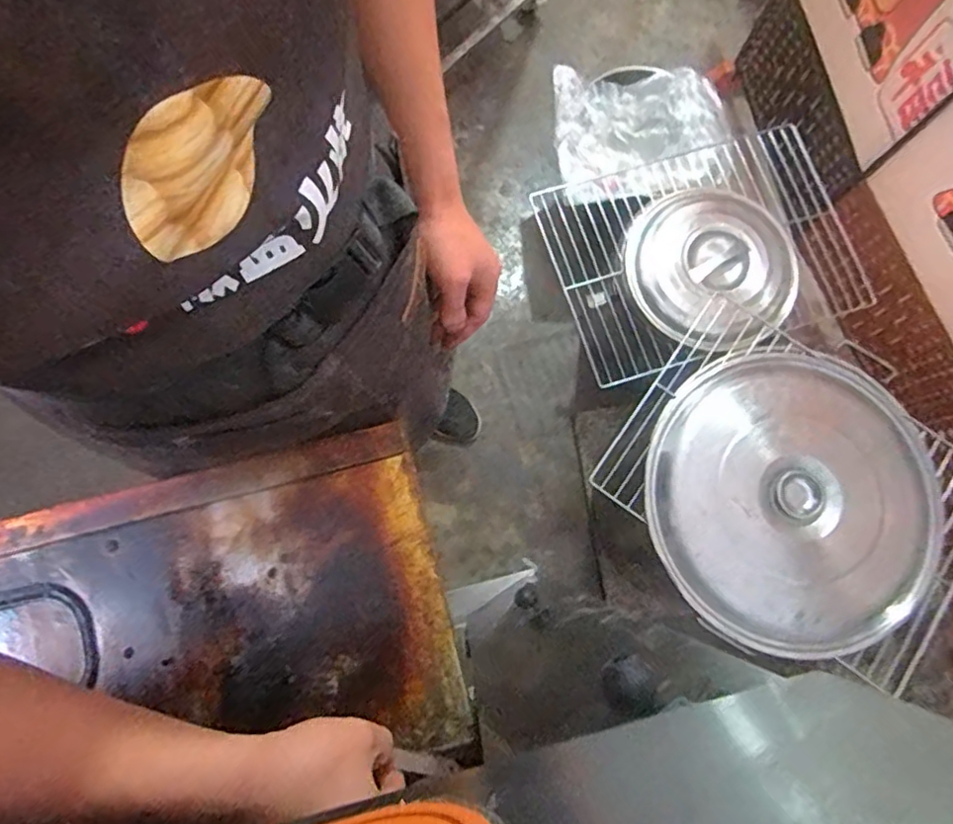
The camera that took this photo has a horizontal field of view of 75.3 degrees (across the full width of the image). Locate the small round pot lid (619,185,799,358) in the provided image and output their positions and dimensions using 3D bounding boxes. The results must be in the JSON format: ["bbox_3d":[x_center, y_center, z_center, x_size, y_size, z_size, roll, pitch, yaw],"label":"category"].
[{"bbox_3d":[0.422,-0.267,1.109,0.308,0.057,0.331,-32,68,0],"label":"small round pot lid"}]

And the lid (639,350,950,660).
[{"bbox_3d":[0.474,0.124,0.944,0.423,0.088,0.423,0,79,-1],"label":"lid"}]

